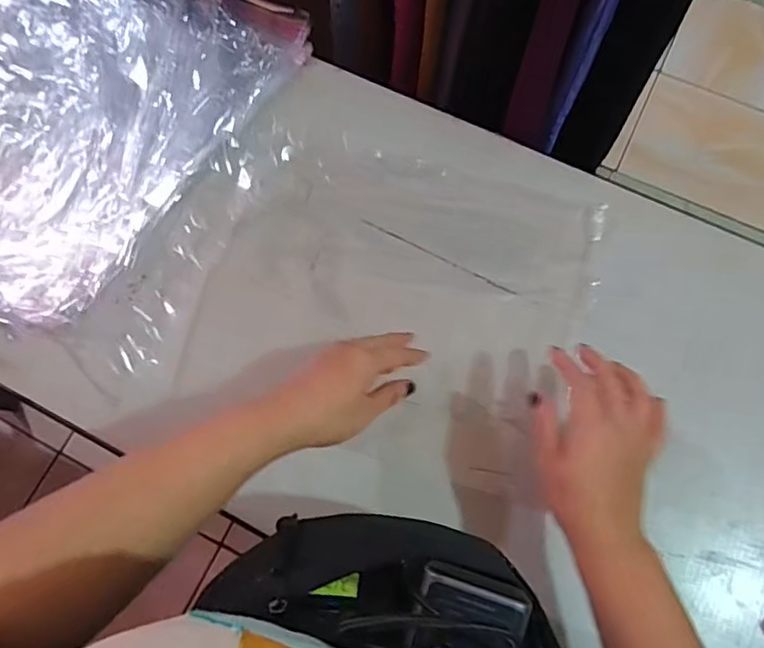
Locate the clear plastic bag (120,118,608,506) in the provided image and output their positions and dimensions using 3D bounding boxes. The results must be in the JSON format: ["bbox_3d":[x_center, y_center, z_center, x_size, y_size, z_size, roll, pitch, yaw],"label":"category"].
[{"bbox_3d":[-0.010,-0.029,0.546,0.377,0.014,0.294,17,75,4],"label":"clear plastic bag"}]

